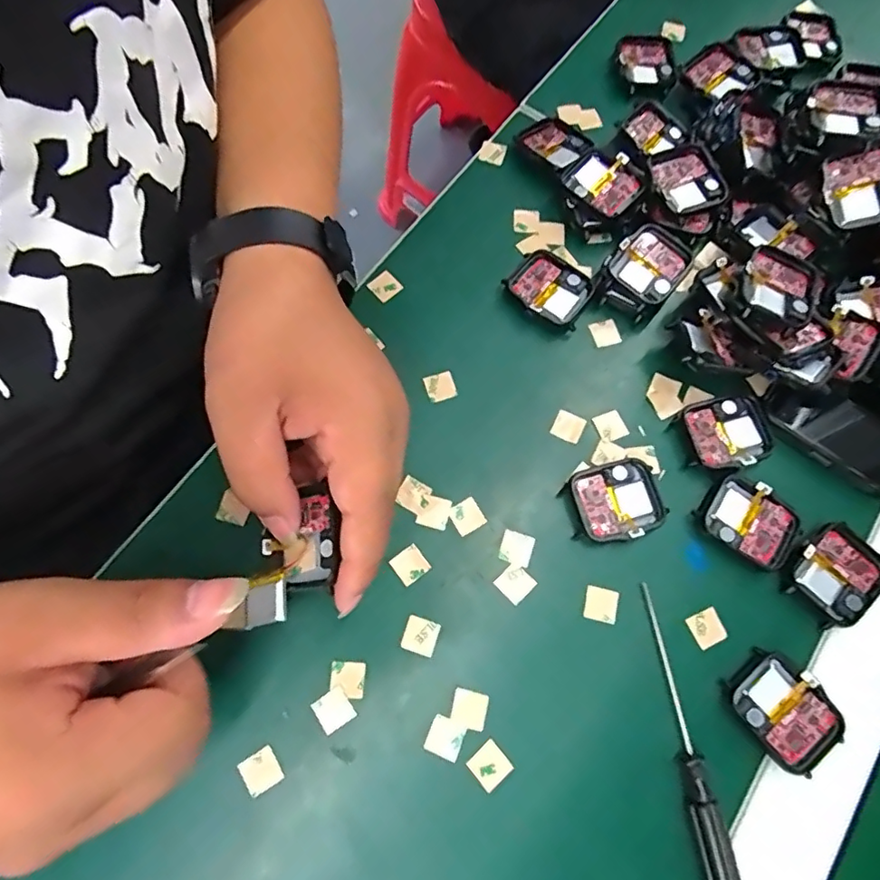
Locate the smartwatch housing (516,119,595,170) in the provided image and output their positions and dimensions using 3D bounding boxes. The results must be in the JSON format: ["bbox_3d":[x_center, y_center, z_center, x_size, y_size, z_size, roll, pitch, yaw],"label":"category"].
[{"bbox_3d":[0.070,-0.182,0.346,0.034,0.011,0.041,-41,77,-13],"label":"smartwatch housing"}]

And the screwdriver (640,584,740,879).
[{"bbox_3d":[0.107,0.132,0.248,0.012,0.012,0.129,-8,72,-4],"label":"screwdriver"}]

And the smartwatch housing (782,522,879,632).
[{"bbox_3d":[0.192,0.066,0.271,0.046,0.006,0.036,-41,77,-13],"label":"smartwatch housing"}]

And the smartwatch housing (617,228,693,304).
[{"bbox_3d":[0.113,-0.093,0.316,0.038,0.021,0.049,39,75,11],"label":"smartwatch housing"}]

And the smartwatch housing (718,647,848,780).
[{"bbox_3d":[0.155,0.122,0.253,0.036,0.009,0.045,-36,75,-12],"label":"smartwatch housing"}]

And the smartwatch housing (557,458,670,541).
[{"bbox_3d":[0.088,0.031,0.282,0.044,0.011,0.037,-13,72,-5],"label":"smartwatch housing"}]

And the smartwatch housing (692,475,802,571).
[{"bbox_3d":[0.154,0.040,0.277,0.043,0.007,0.036,38,75,11],"label":"smartwatch housing"}]

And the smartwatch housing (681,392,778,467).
[{"bbox_3d":[0.150,-0.004,0.293,0.041,0.010,0.038,-10,72,-4],"label":"smartwatch housing"}]

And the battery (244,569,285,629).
[{"bbox_3d":[-0.073,0.066,0.233,0.018,0.006,0.021,-8,72,-4],"label":"battery"}]

